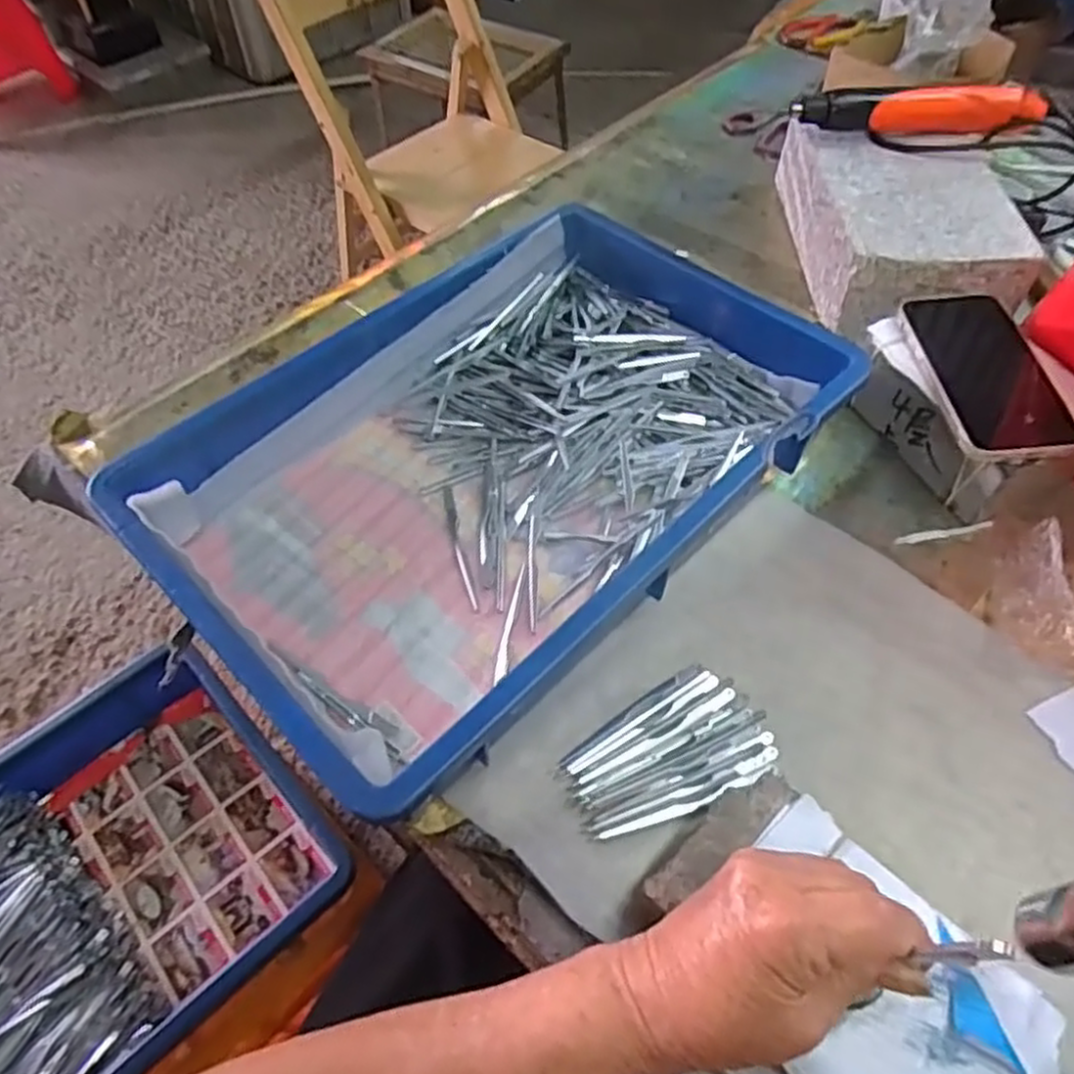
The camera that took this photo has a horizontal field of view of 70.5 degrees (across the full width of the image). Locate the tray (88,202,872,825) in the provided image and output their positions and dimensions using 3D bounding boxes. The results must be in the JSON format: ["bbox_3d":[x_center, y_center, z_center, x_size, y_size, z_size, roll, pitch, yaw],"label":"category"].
[{"bbox_3d":[-0.017,-0.057,0.516,0.432,0.079,0.282,-39,63,-24],"label":"tray"}]

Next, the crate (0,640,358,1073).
[{"bbox_3d":[-0.388,0.315,0.587,0.290,0.110,0.430,36,62,24],"label":"crate"}]

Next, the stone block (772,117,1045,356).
[{"bbox_3d":[0.308,-0.275,0.658,0.142,0.074,0.247,-2,54,-1],"label":"stone block"}]

